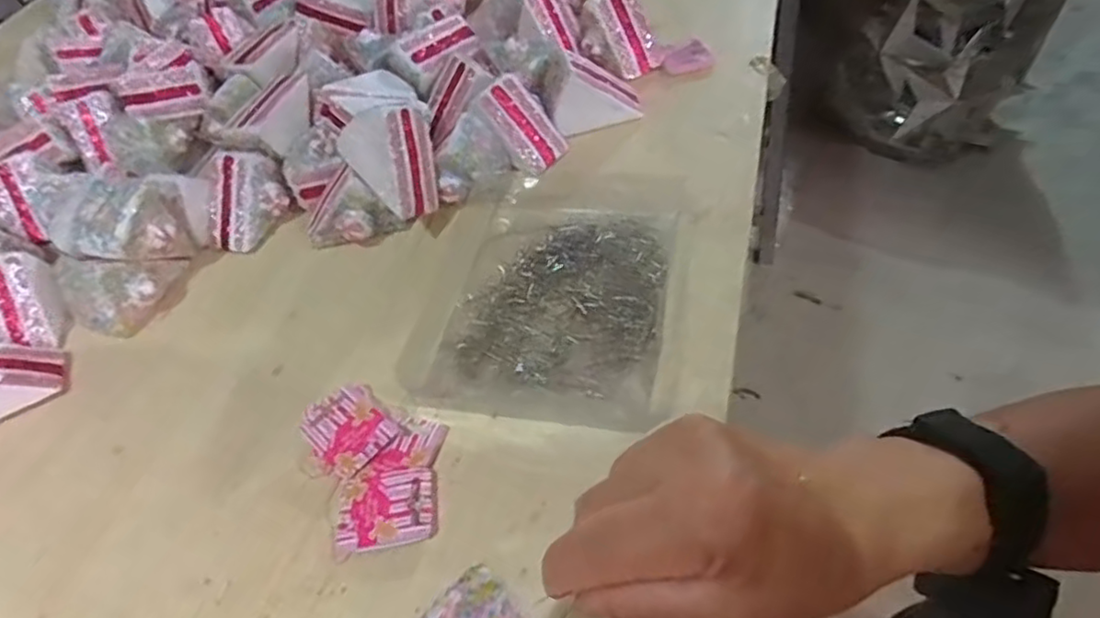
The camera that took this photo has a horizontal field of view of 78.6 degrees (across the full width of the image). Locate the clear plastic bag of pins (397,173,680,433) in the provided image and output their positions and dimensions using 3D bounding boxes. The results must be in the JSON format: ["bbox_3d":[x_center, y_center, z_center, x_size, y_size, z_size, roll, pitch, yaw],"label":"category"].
[{"bbox_3d":[0.000,-0.024,0.539,0.192,0.006,0.243,6,50,11],"label":"clear plastic bag of pins"}]

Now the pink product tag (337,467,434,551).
[{"bbox_3d":[-0.102,0.125,0.424,0.060,0.005,0.051,-9,49,5],"label":"pink product tag"}]

